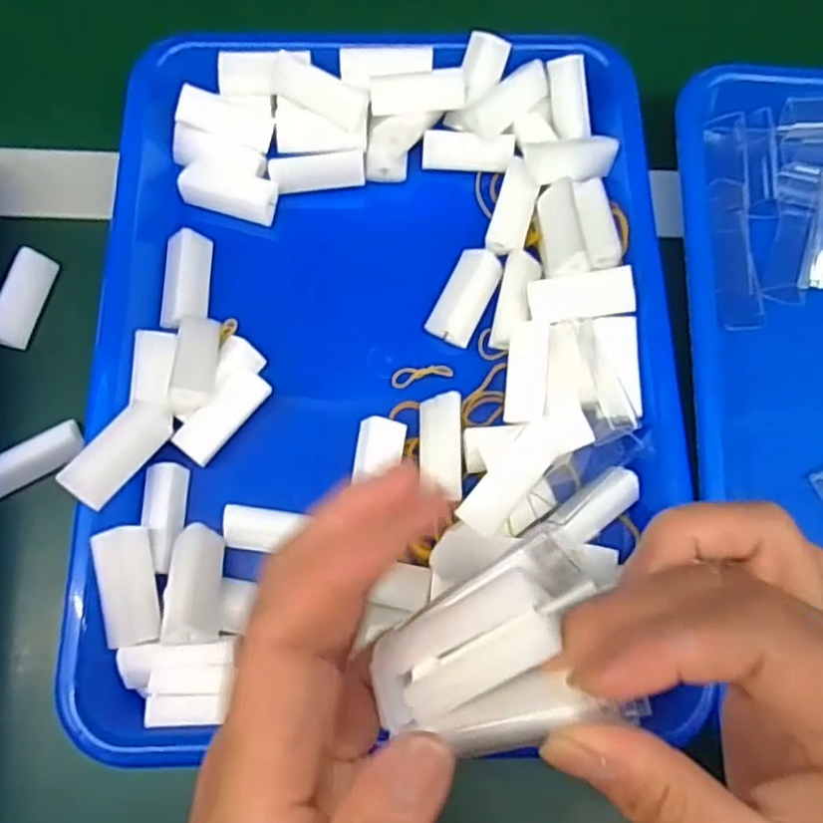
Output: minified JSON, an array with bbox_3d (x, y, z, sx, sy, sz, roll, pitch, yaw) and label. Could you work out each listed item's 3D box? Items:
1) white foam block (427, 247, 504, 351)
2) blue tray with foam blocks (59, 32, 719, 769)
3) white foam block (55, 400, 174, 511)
[{"bbox_3d":[0.026,-0.054,0.344,0.022,0.013,0.046,25,74,6],"label":"white foam block"},{"bbox_3d":[-0.010,-0.025,0.327,0.248,0.043,0.325,0,73,-2],"label":"blue tray with foam blocks"},{"bbox_3d":[-0.119,0.016,0.295,0.019,0.011,0.049,32,60,10],"label":"white foam block"}]

